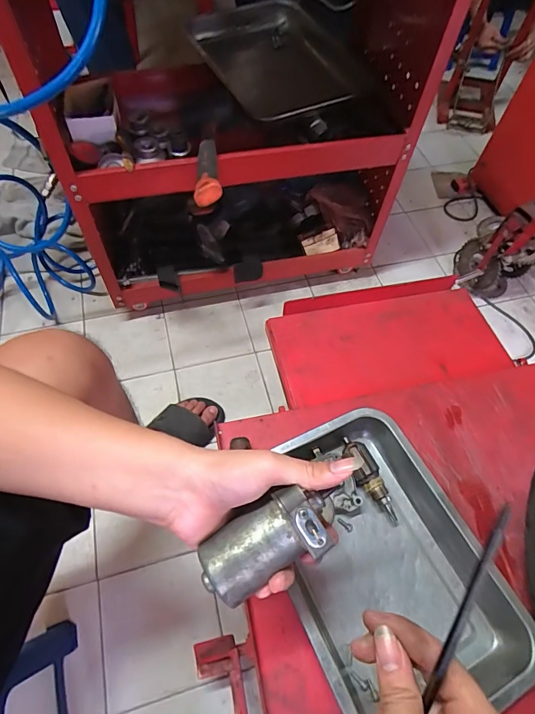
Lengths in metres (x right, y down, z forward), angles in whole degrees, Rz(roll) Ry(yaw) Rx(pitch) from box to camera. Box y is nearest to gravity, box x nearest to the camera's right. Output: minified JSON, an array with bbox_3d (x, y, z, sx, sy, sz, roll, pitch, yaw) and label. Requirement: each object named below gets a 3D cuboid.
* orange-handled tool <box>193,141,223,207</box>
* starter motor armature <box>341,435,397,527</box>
[{"bbox_3d":[-0.103,-0.313,0.669,0.041,0.032,0.177,-11,52,1],"label":"orange-handled tool"},{"bbox_3d":[0.128,0.154,0.501,0.033,0.034,0.112,-18,62,-13],"label":"starter motor armature"}]

